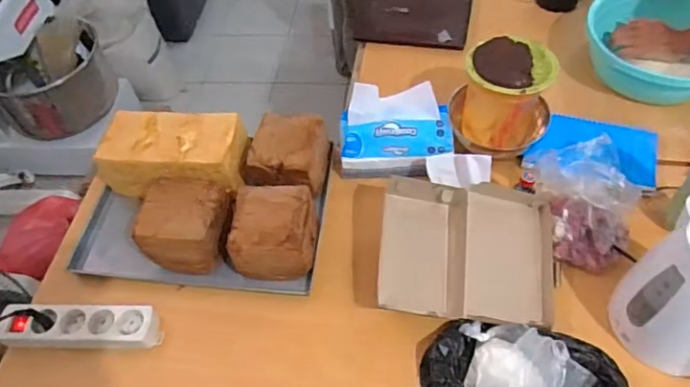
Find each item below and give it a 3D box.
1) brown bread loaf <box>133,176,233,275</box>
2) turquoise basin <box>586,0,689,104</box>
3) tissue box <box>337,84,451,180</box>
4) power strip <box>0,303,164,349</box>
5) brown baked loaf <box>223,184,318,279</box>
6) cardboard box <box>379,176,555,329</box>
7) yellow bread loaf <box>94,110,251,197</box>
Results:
[{"bbox_3d":[-0.245,0.057,0.854,0.116,0.106,0.139,4,55,8],"label":"brown bread loaf"},{"bbox_3d":[0.561,-0.268,0.986,0.239,0.088,0.250,-2,54,3],"label":"turquoise basin"},{"bbox_3d":[0.087,-0.103,0.923,0.181,0.096,0.119,2,55,6],"label":"tissue box"},{"bbox_3d":[-0.388,0.196,0.802,0.234,0.042,0.062,-2,54,4],"label":"power strip"},{"bbox_3d":[-0.106,0.071,0.838,0.115,0.108,0.140,0,55,5],"label":"brown baked loaf"},{"bbox_3d":[0.179,0.086,0.823,0.254,0.048,0.206,5,70,1],"label":"cardboard box"},{"bbox_3d":[-0.291,-0.068,0.931,0.245,0.094,0.140,1,55,6],"label":"yellow bread loaf"}]

